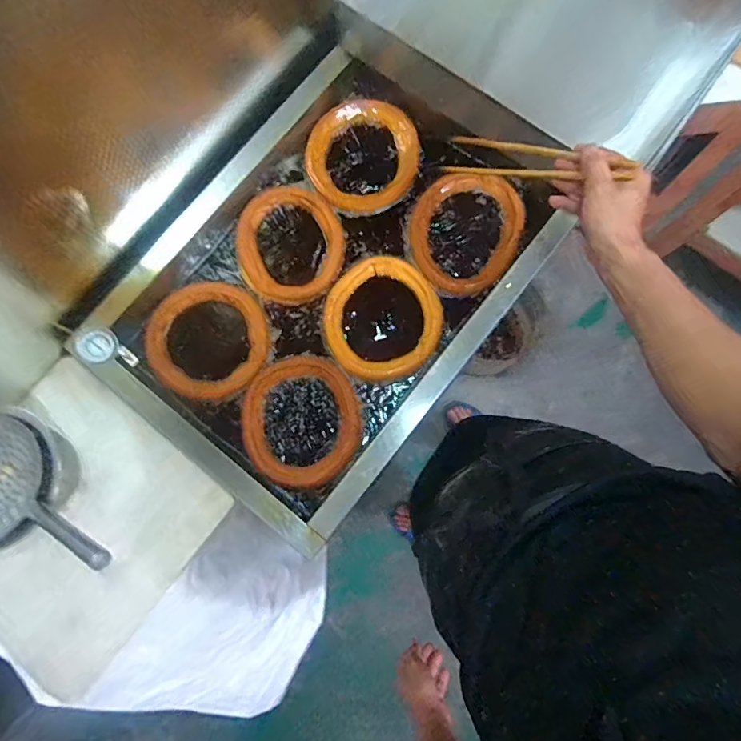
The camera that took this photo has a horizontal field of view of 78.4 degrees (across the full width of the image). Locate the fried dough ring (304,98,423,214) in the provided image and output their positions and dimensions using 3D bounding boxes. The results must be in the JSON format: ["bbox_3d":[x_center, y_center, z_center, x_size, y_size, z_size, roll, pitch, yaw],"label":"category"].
[{"bbox_3d":[-0.013,-0.434,0.919,0.228,0.035,0.217,0,80,1],"label":"fried dough ring"}]

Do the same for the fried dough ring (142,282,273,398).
[{"bbox_3d":[-0.306,-0.061,0.855,0.215,0.028,0.219,0,80,1],"label":"fried dough ring"}]

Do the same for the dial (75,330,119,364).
[{"bbox_3d":[-0.375,-0.033,0.626,0.051,0.007,0.044,-44,112,-42],"label":"dial"}]

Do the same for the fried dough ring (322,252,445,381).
[{"bbox_3d":[0.022,-0.099,0.857,0.218,0.022,0.228,0,80,1],"label":"fried dough ring"}]

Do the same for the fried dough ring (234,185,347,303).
[{"bbox_3d":[-0.159,-0.250,0.892,0.208,0.025,0.231,-32,81,-4],"label":"fried dough ring"}]

